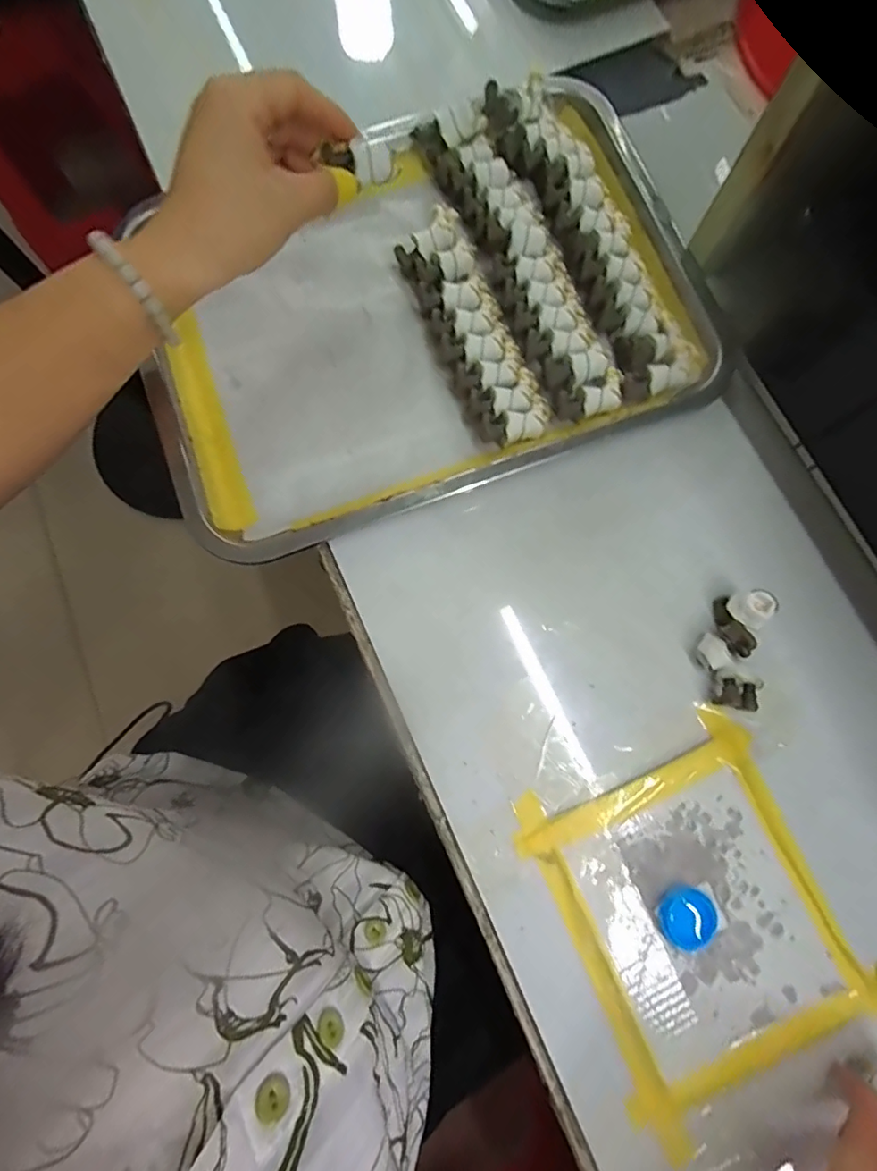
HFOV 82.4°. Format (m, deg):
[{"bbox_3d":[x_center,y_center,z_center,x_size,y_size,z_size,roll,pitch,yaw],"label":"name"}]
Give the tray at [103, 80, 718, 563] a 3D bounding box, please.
[{"bbox_3d":[-0.009,-0.173,0.320,0.351,0.026,0.241,-21,80,-3],"label":"tray"}]

